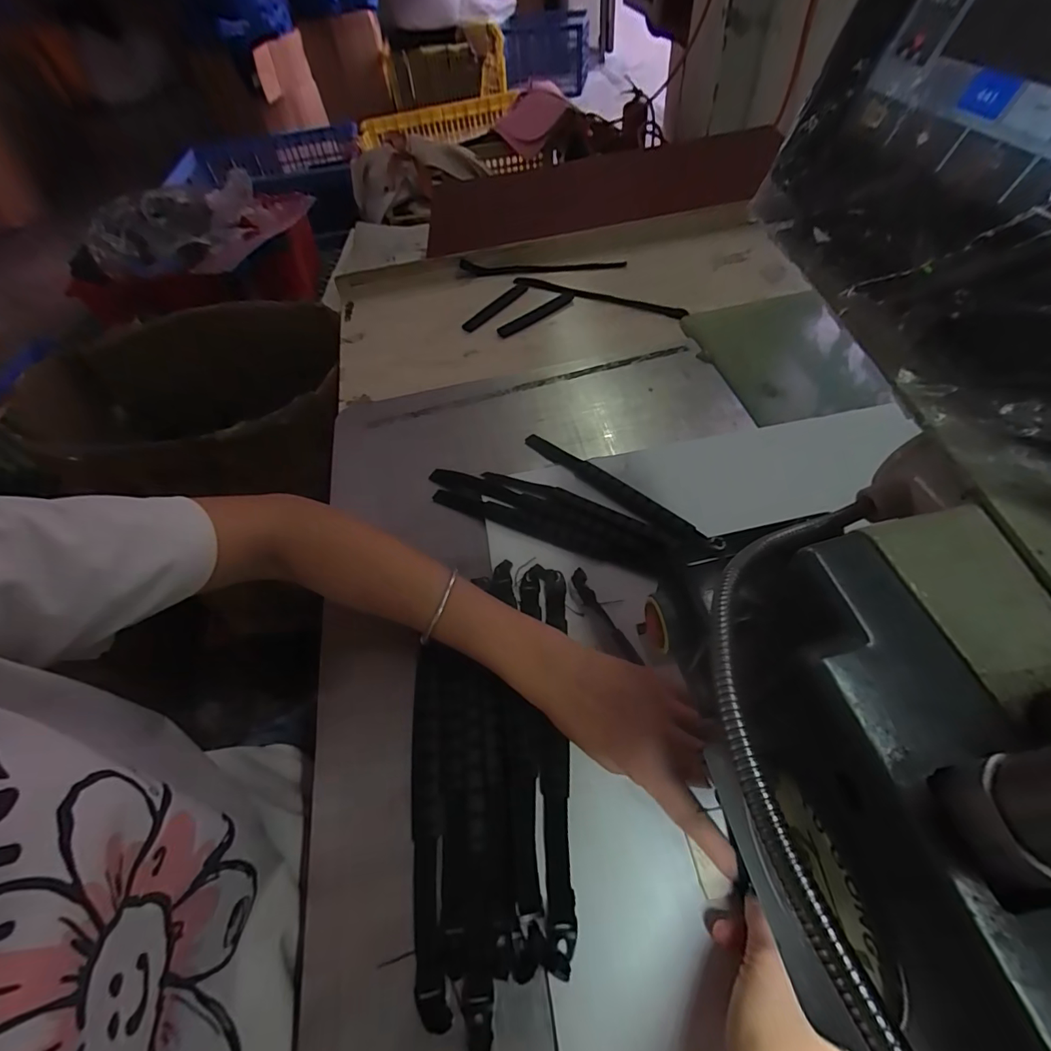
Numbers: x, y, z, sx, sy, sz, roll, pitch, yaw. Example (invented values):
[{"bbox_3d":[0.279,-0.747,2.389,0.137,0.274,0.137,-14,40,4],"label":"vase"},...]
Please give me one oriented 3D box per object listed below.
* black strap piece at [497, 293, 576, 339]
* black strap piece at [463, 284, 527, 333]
[{"bbox_3d":[0.016,-0.277,0.635,0.123,0.004,0.018,-34,58,-19],"label":"black strap piece"},{"bbox_3d":[-0.040,-0.292,0.651,0.020,0.009,0.123,30,62,25],"label":"black strap piece"}]

